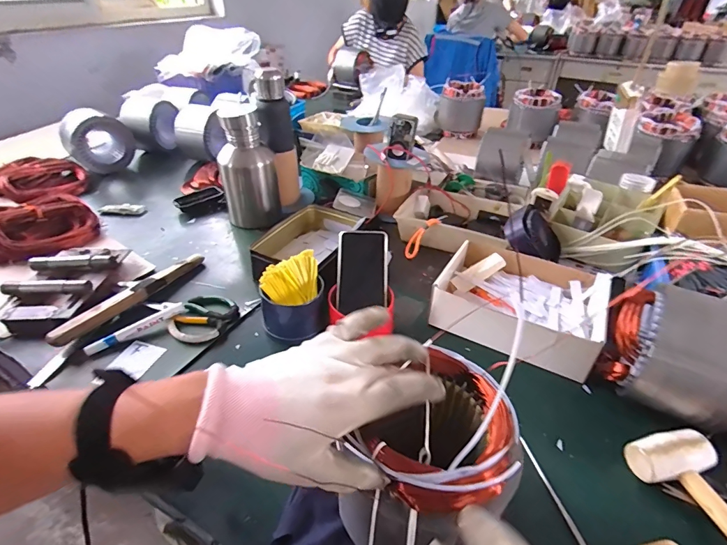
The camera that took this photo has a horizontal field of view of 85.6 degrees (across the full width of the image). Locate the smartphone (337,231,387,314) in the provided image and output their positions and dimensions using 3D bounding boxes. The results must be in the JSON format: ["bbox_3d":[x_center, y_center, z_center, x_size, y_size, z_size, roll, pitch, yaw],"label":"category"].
[{"bbox_3d":[-0.001,-0.005,0.619,0.078,0.008,0.130,0,71,2],"label":"smartphone"}]

